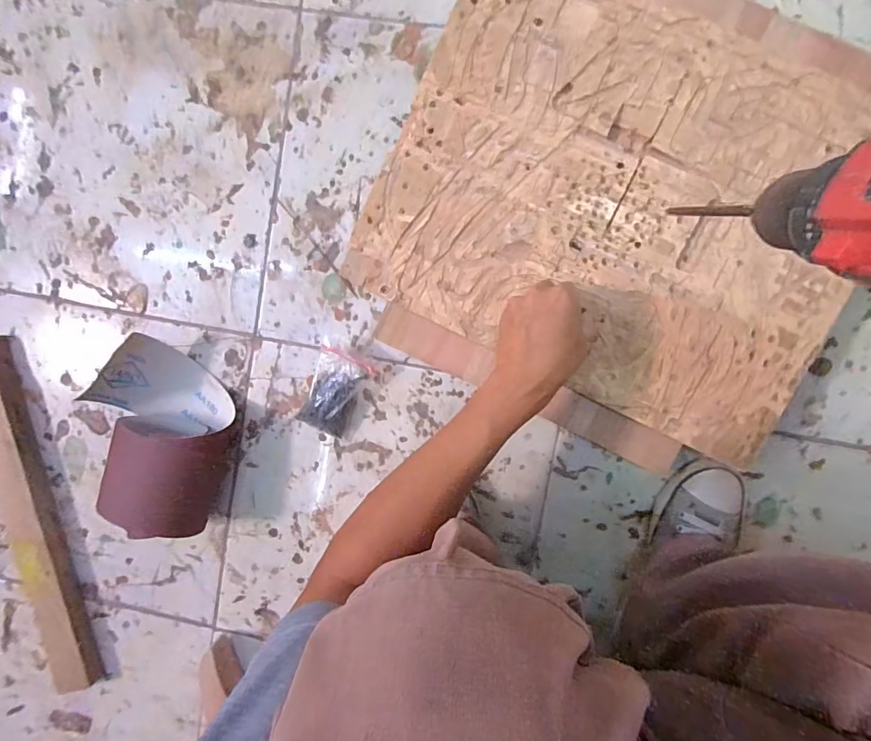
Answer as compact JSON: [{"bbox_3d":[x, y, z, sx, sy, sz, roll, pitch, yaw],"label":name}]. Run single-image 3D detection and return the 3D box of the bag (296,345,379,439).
[{"bbox_3d":[-0.126,0.028,0.561,0.072,0.036,0.104,31,97,2],"label":"bag"}]

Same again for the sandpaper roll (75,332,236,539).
[{"bbox_3d":[-0.332,0.079,0.553,0.157,0.092,0.208,15,96,4],"label":"sandpaper roll"}]

